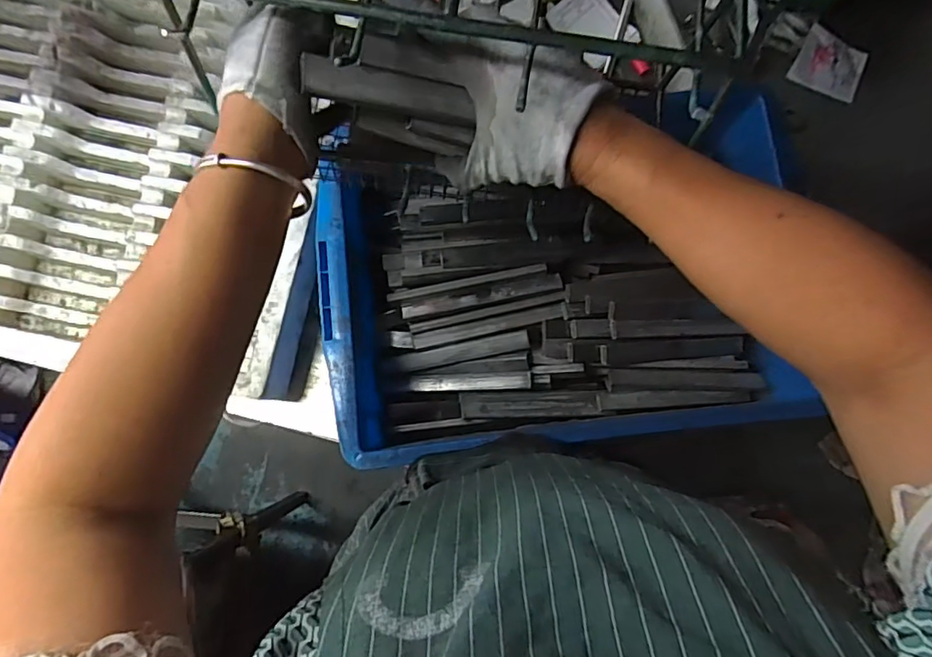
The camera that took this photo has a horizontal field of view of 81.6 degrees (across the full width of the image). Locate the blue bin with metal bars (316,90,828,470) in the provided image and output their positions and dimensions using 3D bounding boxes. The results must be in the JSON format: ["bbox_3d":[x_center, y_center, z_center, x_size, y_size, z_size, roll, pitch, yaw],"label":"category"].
[{"bbox_3d":[0.094,-0.045,0.608,0.477,0.133,0.319,-7,82,-3],"label":"blue bin with metal bars"}]

